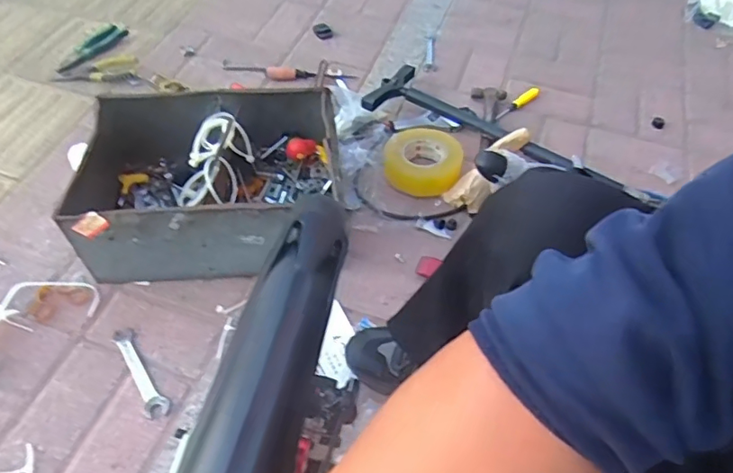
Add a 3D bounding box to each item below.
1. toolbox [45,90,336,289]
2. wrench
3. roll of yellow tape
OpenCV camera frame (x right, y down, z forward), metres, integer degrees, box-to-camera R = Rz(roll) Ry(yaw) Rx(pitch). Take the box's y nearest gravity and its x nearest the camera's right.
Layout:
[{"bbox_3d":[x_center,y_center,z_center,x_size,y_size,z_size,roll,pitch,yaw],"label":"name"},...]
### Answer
[{"bbox_3d":[-0.256,-0.090,0.932,0.421,0.162,0.298,-6,54,-10],"label":"toolbox"},{"bbox_3d":[-0.336,0.198,0.815,0.033,0.008,0.159,-26,59,-21],"label":"wrench"},{"bbox_3d":[0.109,-0.145,1.068,0.145,0.055,0.147,2,53,-2],"label":"roll of yellow tape"}]

